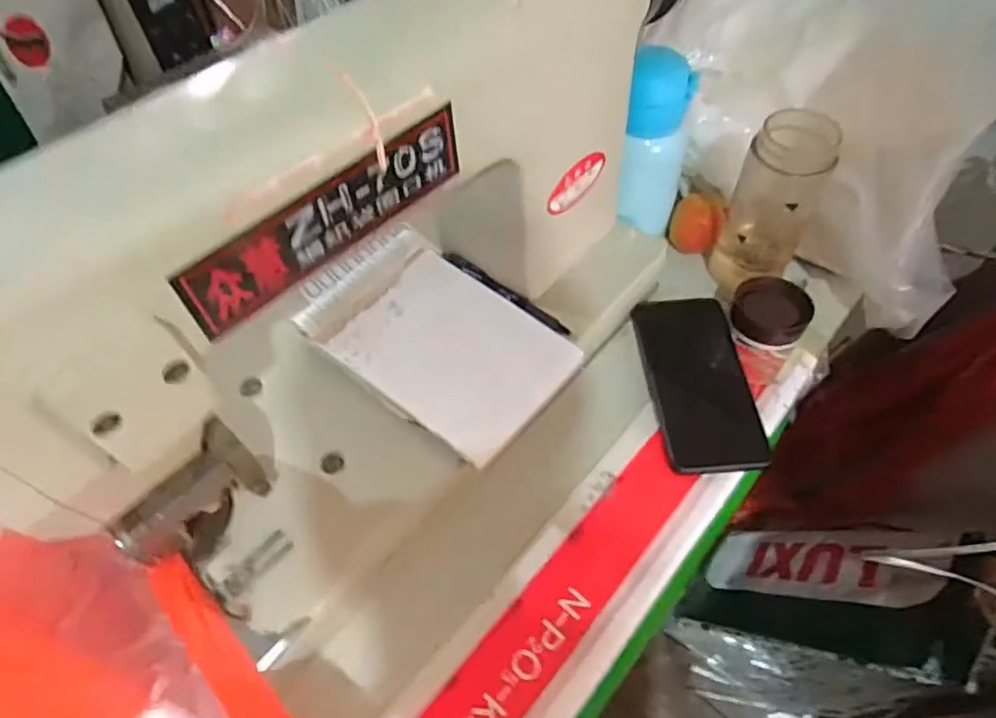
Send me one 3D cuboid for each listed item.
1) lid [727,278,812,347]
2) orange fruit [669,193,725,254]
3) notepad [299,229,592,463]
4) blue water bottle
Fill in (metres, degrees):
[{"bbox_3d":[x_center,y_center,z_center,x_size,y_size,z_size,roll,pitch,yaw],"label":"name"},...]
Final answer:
[{"bbox_3d":[0.240,-0.043,0.535,0.064,0.015,0.060,-4,77,18],"label":"lid"},{"bbox_3d":[0.194,-0.132,0.600,0.048,0.053,0.045,15,57,13],"label":"orange fruit"},{"bbox_3d":[-0.057,-0.023,0.491,0.222,0.015,0.131,39,67,22],"label":"notepad"},{"bbox_3d":[0.138,-0.184,0.543,0.052,0.156,0.045,11,56,10],"label":"blue water bottle"}]

